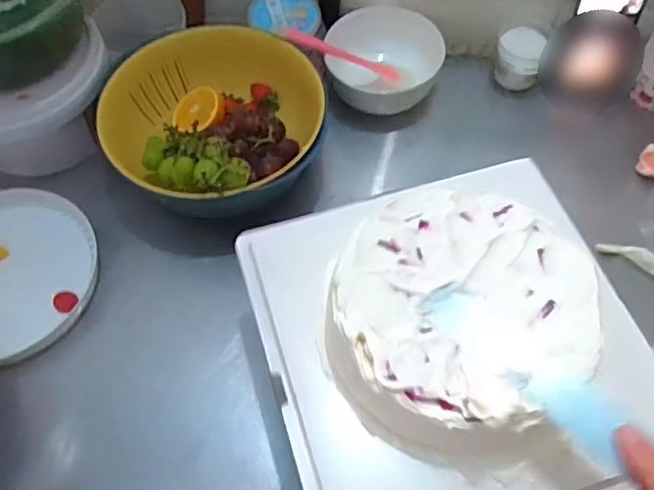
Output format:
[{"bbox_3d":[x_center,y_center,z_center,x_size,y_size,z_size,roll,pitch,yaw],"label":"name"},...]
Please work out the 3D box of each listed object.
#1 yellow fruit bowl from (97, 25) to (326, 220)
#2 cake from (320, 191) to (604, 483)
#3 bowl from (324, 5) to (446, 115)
[{"bbox_3d":[-0.127,-0.140,0.683,0.240,0.112,0.227,0,60,0],"label":"yellow fruit bowl"},{"bbox_3d":[0.092,0.053,0.419,0.183,0.073,0.187,12,61,7],"label":"cake"},{"bbox_3d":[0.075,-0.234,0.750,0.144,0.060,0.141,0,60,0],"label":"bowl"}]

